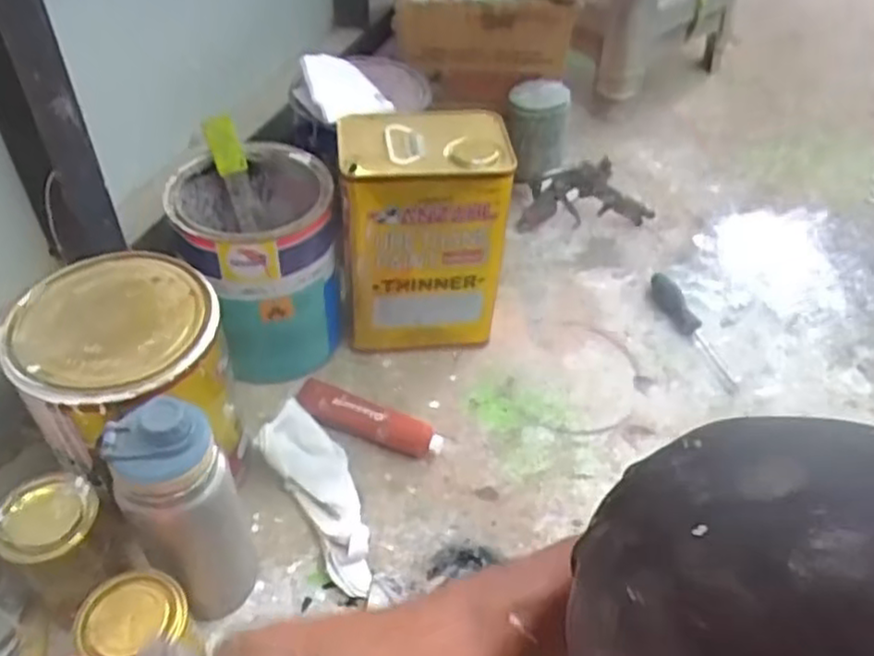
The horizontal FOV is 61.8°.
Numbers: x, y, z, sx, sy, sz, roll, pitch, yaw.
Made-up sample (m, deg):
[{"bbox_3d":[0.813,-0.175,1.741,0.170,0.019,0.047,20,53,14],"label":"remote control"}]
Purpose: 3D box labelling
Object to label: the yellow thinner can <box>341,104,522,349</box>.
[{"bbox_3d":[-0.015,-0.086,0.787,0.163,0.272,0.092,-1,46,-4],"label":"yellow thinner can"}]

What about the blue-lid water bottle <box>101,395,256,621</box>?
[{"bbox_3d":[-0.195,0.140,0.562,0.073,0.233,0.068,1,46,-1],"label":"blue-lid water bottle"}]

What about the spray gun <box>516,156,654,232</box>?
[{"bbox_3d":[0.206,-0.178,0.977,0.182,0.108,0.036,5,46,1],"label":"spray gun"}]

